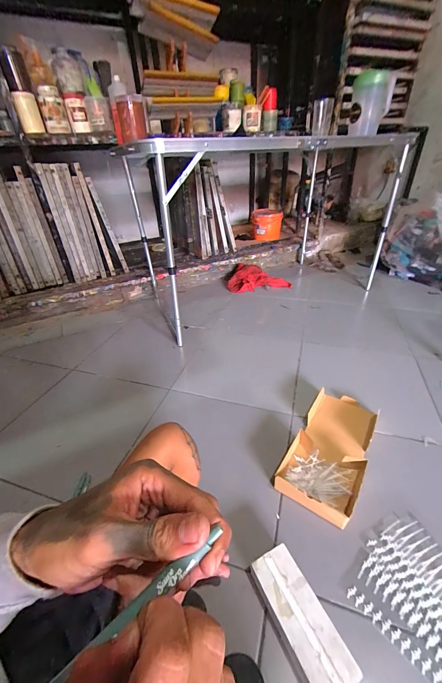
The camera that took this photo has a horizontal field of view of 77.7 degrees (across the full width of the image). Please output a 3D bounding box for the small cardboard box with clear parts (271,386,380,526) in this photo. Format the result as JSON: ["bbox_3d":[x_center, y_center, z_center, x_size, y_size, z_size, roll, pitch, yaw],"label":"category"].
[{"bbox_3d":[0.285,0.262,0.704,0.163,0.046,0.357,19,43,29],"label":"small cardboard box with clear parts"}]

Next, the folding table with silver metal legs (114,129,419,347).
[{"bbox_3d":[0.135,-0.575,1.341,1.110,0.704,0.666,-17,37,-19],"label":"folding table with silver metal legs"}]

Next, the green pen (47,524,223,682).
[{"bbox_3d":[-0.057,0.155,0.147,0.141,0.009,0.010,-39,45,-10],"label":"green pen"}]

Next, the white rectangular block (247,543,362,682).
[{"bbox_3d":[0.123,0.453,0.448,0.082,0.063,0.180,-19,37,-22],"label":"white rectangular block"}]

